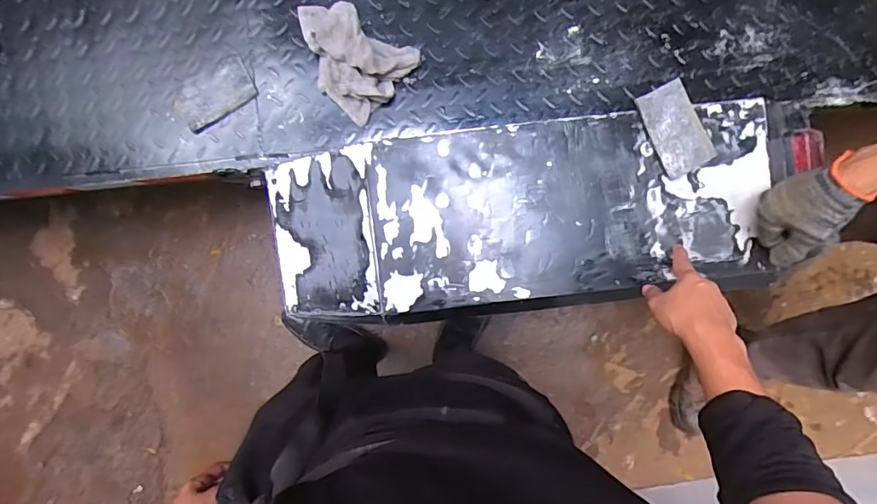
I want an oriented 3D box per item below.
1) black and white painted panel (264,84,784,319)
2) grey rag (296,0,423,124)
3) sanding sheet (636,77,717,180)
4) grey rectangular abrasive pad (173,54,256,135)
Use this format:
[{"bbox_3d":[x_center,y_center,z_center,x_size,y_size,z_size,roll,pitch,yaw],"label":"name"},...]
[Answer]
[{"bbox_3d":[0.108,-0.050,0.664,0.721,0.100,0.242,-8,90,5],"label":"black and white painted panel"},{"bbox_3d":[-0.140,-0.301,0.707,0.188,0.057,0.140,40,91,0],"label":"grey rag"},{"bbox_3d":[0.312,-0.162,0.630,0.072,0.006,0.115,-26,91,-5],"label":"sanding sheet"},{"bbox_3d":[-0.342,-0.242,0.729,0.122,0.007,0.074,-32,90,1],"label":"grey rectangular abrasive pad"}]

